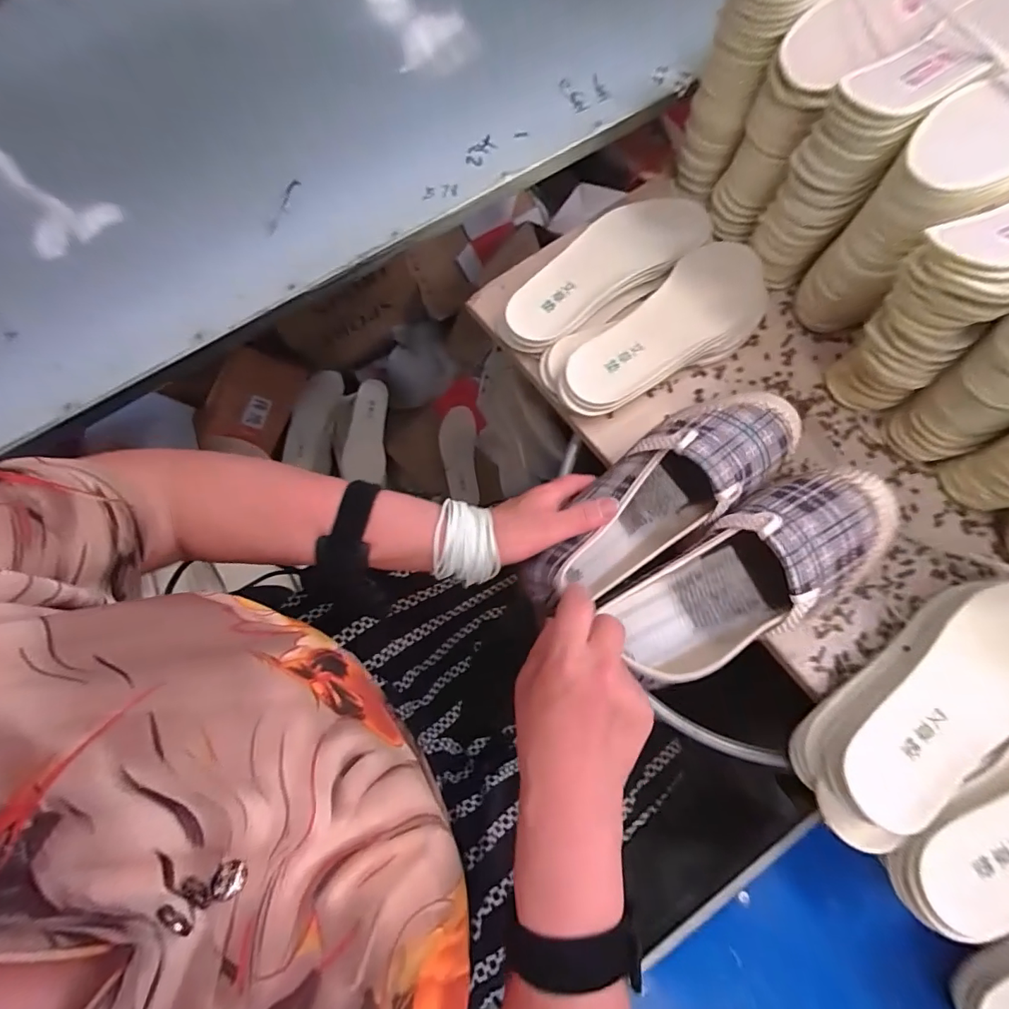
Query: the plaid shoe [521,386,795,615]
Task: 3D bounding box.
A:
[{"bbox_3d":[0.119,-0.010,0.374,0.243,0.078,0.076,-34,75,-2],"label":"plaid shoe"}]

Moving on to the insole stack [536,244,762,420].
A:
[{"bbox_3d":[0.157,-0.177,0.492,0.250,0.036,0.108,-30,75,-7],"label":"insole stack"}]

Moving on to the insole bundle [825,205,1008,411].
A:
[{"bbox_3d":[0.397,-0.183,0.403,0.222,0.198,0.078,-33,75,-8],"label":"insole bundle"}]

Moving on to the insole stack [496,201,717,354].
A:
[{"bbox_3d":[0.101,-0.239,0.501,0.243,0.029,0.087,-41,76,-10],"label":"insole stack"}]

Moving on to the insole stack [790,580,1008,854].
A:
[{"bbox_3d":[0.336,0.145,0.365,0.260,0.049,0.091,-38,76,-9],"label":"insole stack"}]

